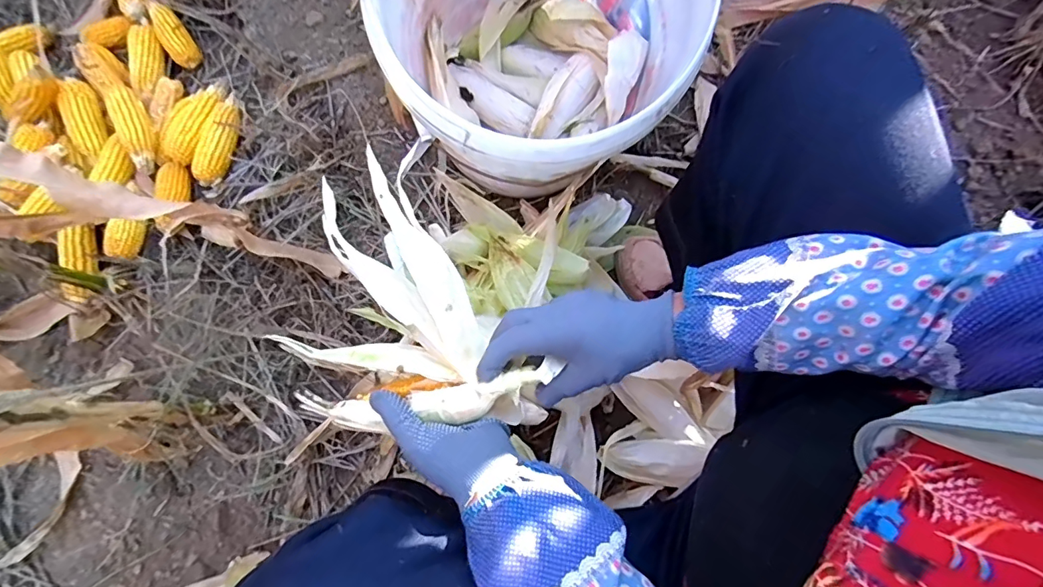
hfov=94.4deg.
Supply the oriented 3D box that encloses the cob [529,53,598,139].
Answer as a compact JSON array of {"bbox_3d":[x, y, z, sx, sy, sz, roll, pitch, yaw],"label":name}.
[{"bbox_3d":[0.051,-0.248,0.644,0.060,0.059,0.141,37,80,8],"label":"cob"}]

